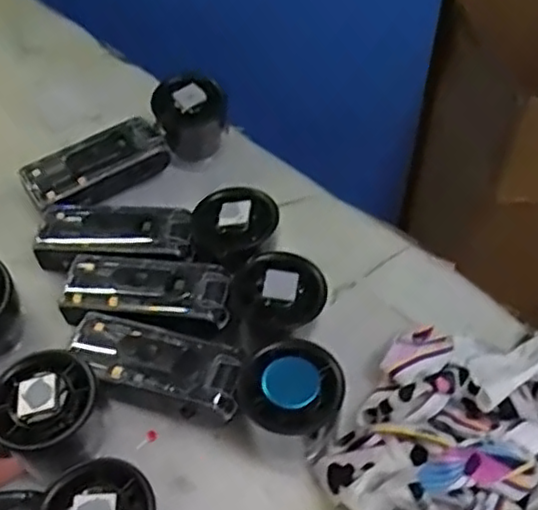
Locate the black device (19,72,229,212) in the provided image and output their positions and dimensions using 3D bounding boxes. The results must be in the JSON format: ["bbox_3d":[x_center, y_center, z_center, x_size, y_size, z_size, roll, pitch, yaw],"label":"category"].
[{"bbox_3d":[-0.112,-0.085,0.528,0.166,0.052,0.056,-31,55,-26],"label":"black device"}]

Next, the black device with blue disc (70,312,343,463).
[{"bbox_3d":[-0.042,0.076,0.412,0.169,0.054,0.059,10,48,9],"label":"black device with blue disc"}]

